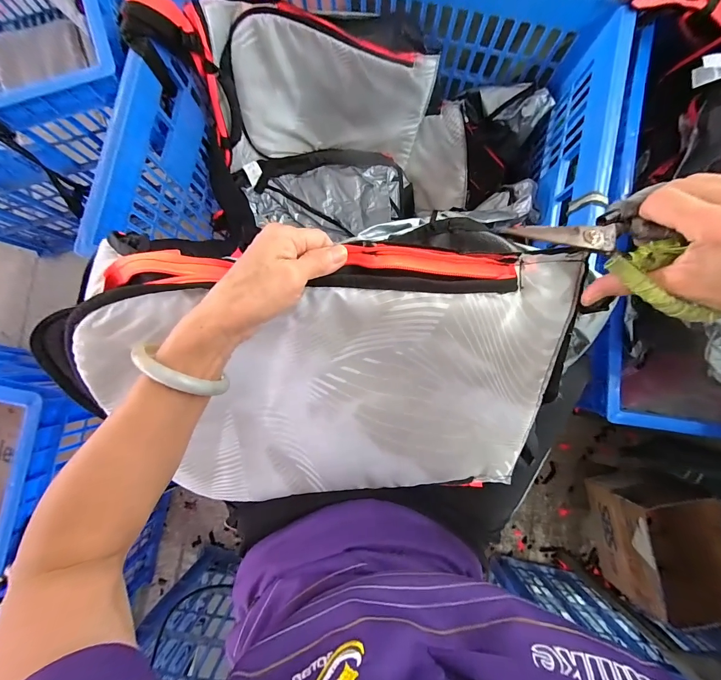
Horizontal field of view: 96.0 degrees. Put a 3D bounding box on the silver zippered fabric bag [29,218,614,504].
[{"bbox_3d":[-0.049,0.051,0.349,0.490,0.062,0.315,-1,124,0],"label":"silver zippered fabric bag"}]

